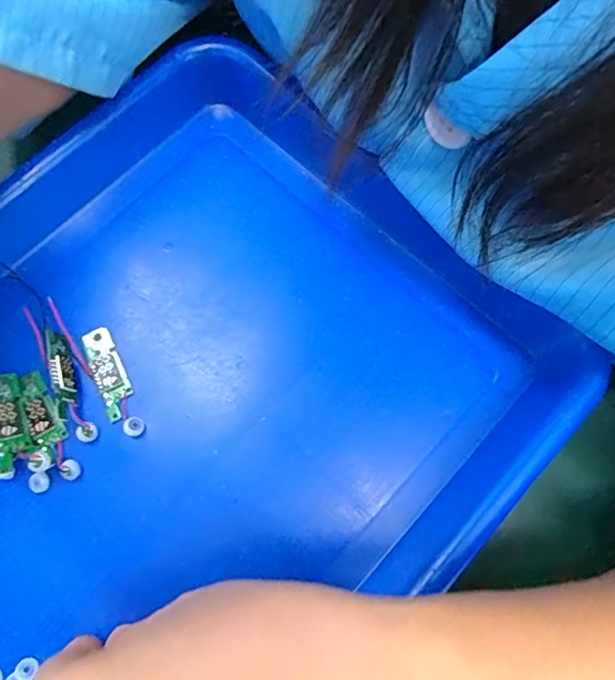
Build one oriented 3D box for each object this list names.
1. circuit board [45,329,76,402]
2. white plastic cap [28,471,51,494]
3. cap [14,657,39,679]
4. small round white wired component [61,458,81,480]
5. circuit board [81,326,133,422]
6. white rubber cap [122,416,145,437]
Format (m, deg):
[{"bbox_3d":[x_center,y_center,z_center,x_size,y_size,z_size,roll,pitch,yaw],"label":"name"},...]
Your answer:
[{"bbox_3d":[-0.105,0.011,0.222,0.007,0.012,0.033,-18,74,-3],"label":"circuit board"},{"bbox_3d":[-0.109,0.059,0.215,0.008,0.007,0.008,-1,74,2],"label":"white plastic cap"},{"bbox_3d":[-0.105,0.123,0.195,0.008,0.004,0.008,-1,74,2],"label":"cap"},{"bbox_3d":[-0.097,0.053,0.215,0.008,0.007,0.008,-1,74,2],"label":"small round white wired component"},{"bbox_3d":[-0.087,0.013,0.228,0.013,0.004,0.042,-26,75,-5],"label":"circuit board"},{"bbox_3d":[-0.072,0.036,0.219,0.008,0.006,0.008,-1,74,2],"label":"white rubber cap"}]

